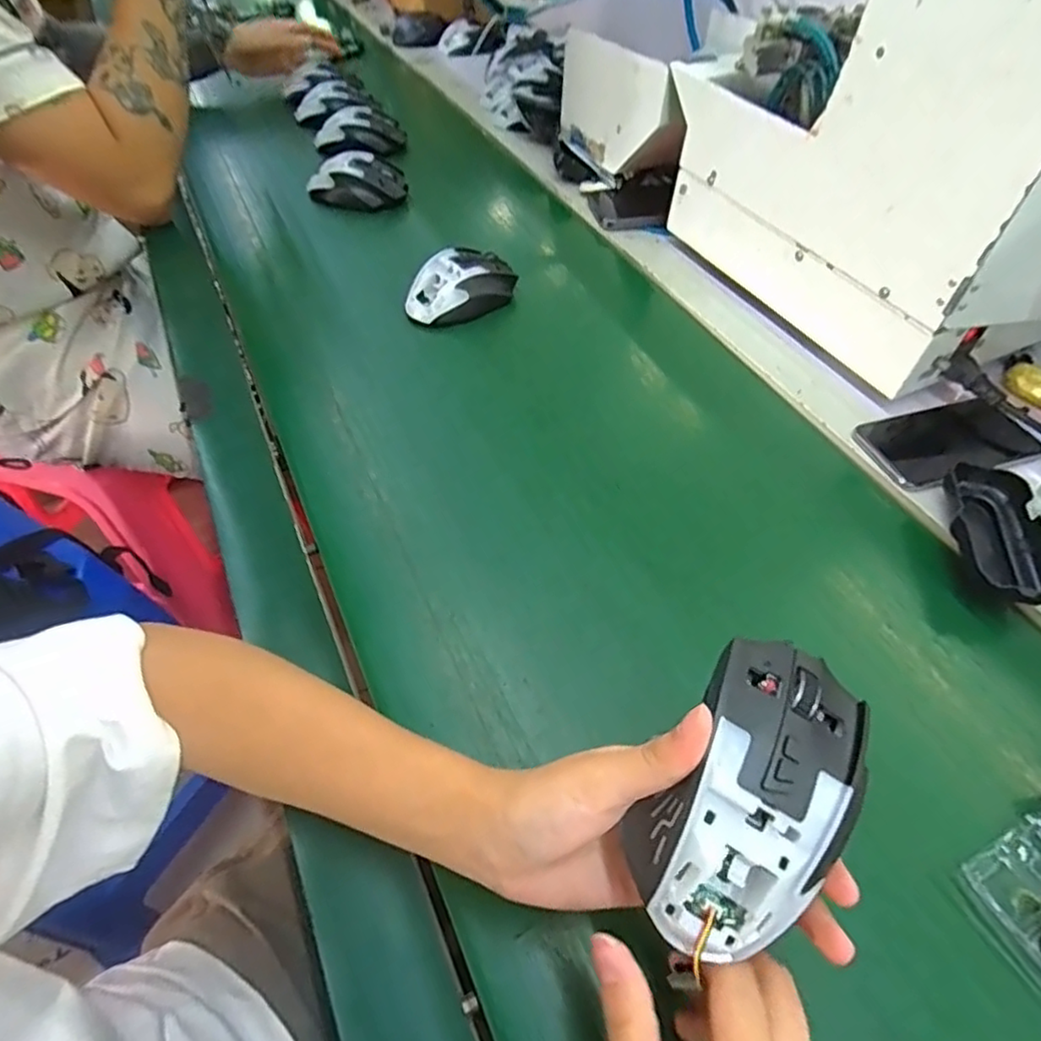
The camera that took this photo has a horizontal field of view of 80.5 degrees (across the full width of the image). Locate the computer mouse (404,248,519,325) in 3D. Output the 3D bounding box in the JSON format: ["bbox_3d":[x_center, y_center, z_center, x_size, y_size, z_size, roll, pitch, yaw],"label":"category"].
[{"bbox_3d":[-0.056,-0.227,0.589,0.114,0.041,0.056,-25,55,-21],"label":"computer mouse"}]

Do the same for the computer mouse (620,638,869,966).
[{"bbox_3d":[0.084,0.099,0.229,0.062,0.040,0.111,34,75,6],"label":"computer mouse"}]

